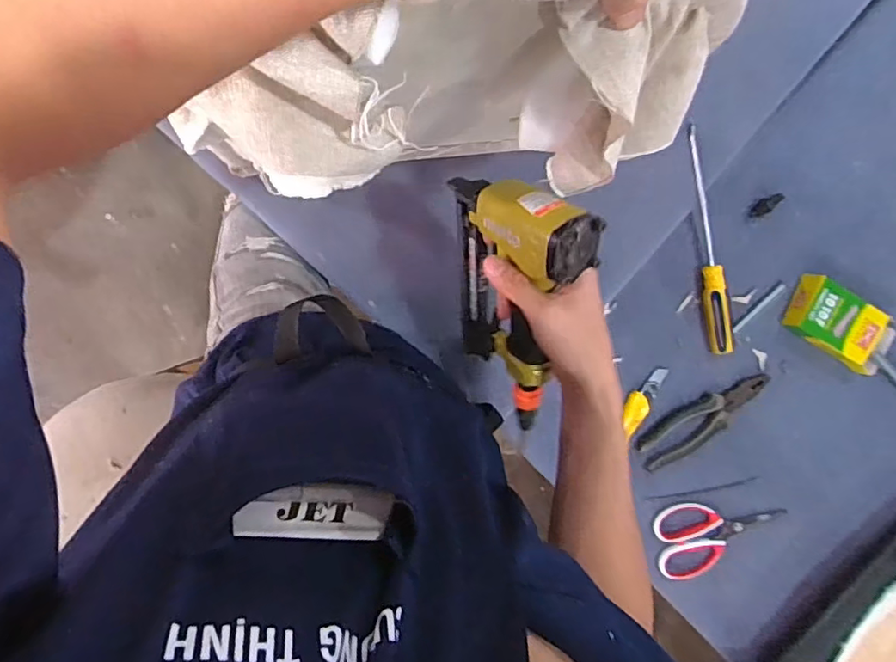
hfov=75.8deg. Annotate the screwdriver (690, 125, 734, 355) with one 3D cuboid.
[{"bbox_3d":[0.331,-0.108,0.736,0.033,0.030,0.288,-17,97,-6],"label":"screwdriver"}]

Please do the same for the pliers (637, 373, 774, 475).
[{"bbox_3d":[0.348,0.122,0.779,0.200,0.015,0.068,-23,97,-5],"label":"pliers"}]

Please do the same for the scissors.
[{"bbox_3d":[0.378,0.292,0.804,0.201,0.022,0.105,4,94,-8],"label":"scissors"}]

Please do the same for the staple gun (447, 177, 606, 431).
[{"bbox_3d":[0.059,-0.031,0.501,0.058,0.246,0.128,-29,58,-21],"label":"staple gun"}]

